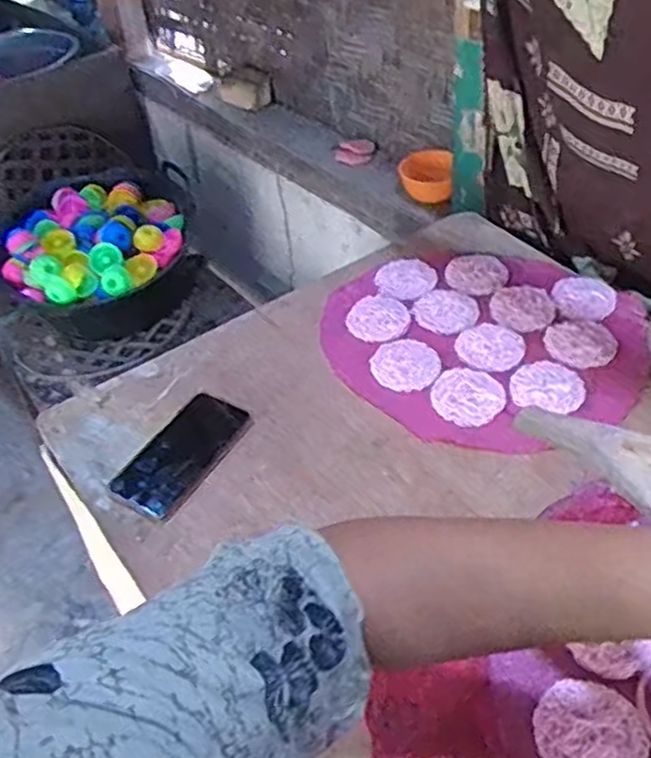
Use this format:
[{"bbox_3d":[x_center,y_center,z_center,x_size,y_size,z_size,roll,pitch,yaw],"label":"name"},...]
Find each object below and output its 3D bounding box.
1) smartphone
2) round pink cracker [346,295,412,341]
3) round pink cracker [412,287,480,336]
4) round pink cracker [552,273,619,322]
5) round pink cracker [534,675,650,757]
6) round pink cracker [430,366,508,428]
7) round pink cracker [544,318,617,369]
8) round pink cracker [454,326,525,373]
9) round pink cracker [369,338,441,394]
[{"bbox_3d":[-0.148,0.074,0.781,0.082,0.007,0.152,17,48,25],"label":"smartphone"},{"bbox_3d":[0.066,-0.074,0.910,0.072,0.008,0.076,-4,42,4],"label":"round pink cracker"},{"bbox_3d":[0.150,-0.084,0.920,0.078,0.009,0.092,15,47,23],"label":"round pink cracker"},{"bbox_3d":[0.316,-0.104,0.920,0.070,0.009,0.078,-5,42,3],"label":"round pink cracker"},{"bbox_3d":[0.191,0.254,0.542,0.077,0.006,0.074,-4,42,4],"label":"round pink cracker"},{"bbox_3d":[0.154,0.016,0.809,0.074,0.006,0.074,-4,42,4],"label":"round pink cracker"},{"bbox_3d":[0.292,-0.045,0.861,0.078,0.004,0.076,-4,42,4],"label":"round pink cracker"},{"bbox_3d":[0.188,-0.035,0.857,0.074,0.005,0.070,-4,42,4],"label":"round pink cracker"},{"bbox_3d":[0.090,-0.018,0.849,0.073,0.006,0.077,-4,42,4],"label":"round pink cracker"}]

